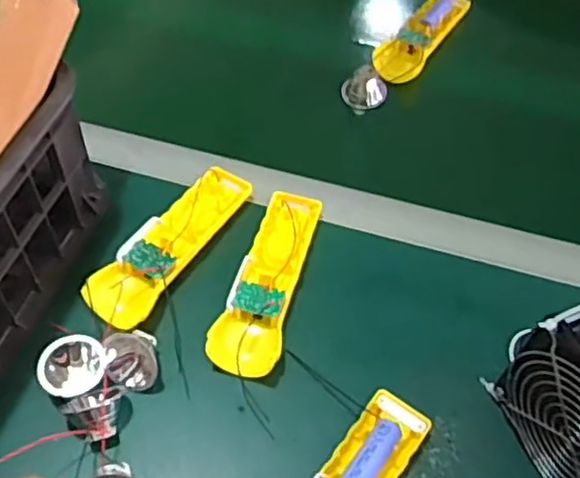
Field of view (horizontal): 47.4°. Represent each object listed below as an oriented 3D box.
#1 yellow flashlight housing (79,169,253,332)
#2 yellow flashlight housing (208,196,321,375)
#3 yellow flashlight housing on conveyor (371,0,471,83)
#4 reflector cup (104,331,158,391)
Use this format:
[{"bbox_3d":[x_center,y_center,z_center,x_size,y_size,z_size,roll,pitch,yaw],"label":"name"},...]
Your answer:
[{"bbox_3d":[-0.095,0.002,0.539,0.050,0.024,0.171,27,57,16],"label":"yellow flashlight housing"},{"bbox_3d":[-0.017,0.029,0.522,0.052,0.026,0.171,12,54,6],"label":"yellow flashlight housing"},{"bbox_3d":[0.143,-0.228,0.725,0.055,0.017,0.170,27,57,16],"label":"yellow flashlight housing on conveyor"},{"bbox_3d":[-0.113,0.087,0.476,0.034,0.024,0.039,-7,55,-8],"label":"reflector cup"}]

